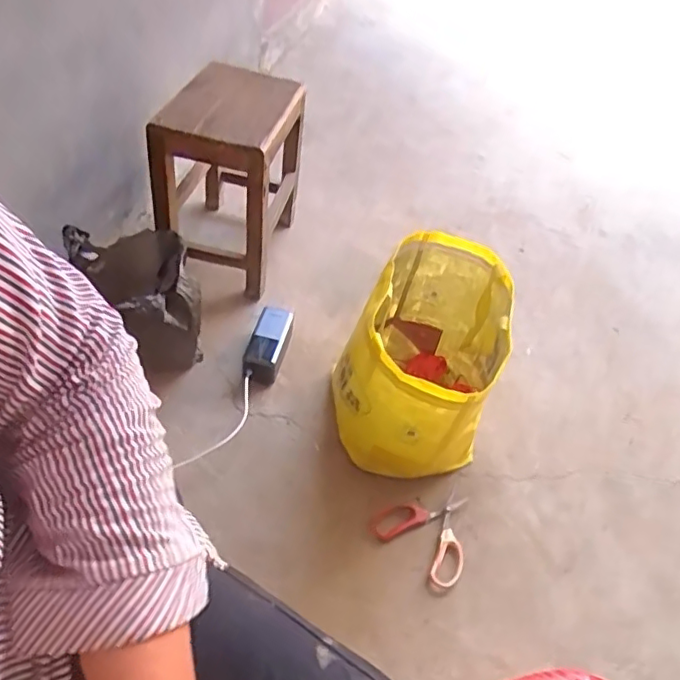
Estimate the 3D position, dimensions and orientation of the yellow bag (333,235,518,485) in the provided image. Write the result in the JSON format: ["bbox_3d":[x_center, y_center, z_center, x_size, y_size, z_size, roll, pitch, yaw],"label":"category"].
[{"bbox_3d":[0.117,0.037,0.876,0.218,0.257,0.283,24,47,10],"label":"yellow bag"}]

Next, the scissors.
[{"bbox_3d":[0.130,0.262,0.839,0.133,0.009,0.138,37,50,22],"label":"scissors"}]

